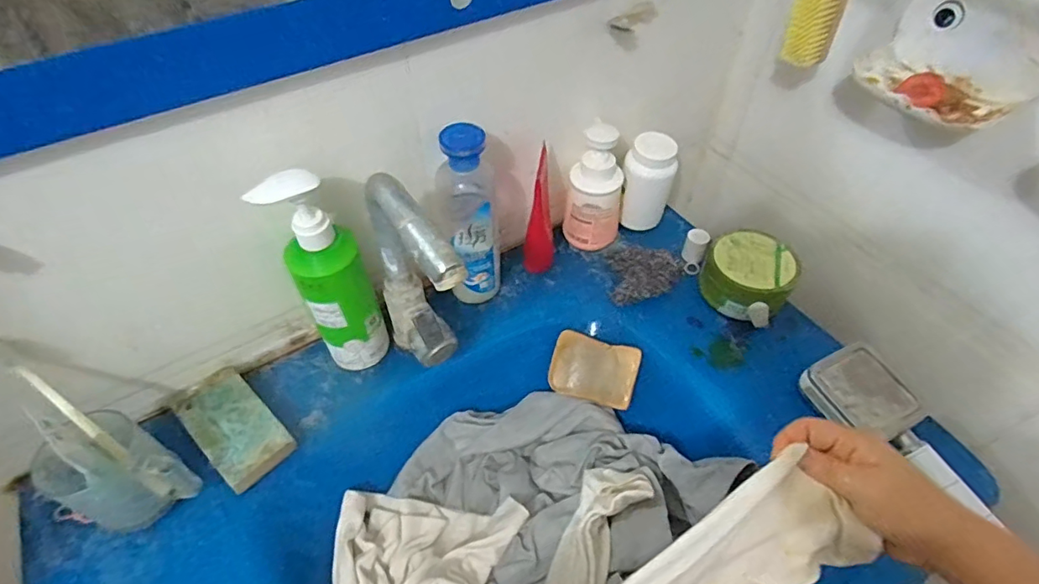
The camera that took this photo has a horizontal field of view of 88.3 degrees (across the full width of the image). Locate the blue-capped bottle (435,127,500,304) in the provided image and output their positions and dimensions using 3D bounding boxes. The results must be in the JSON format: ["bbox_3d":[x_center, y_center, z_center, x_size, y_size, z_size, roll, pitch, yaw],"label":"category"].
[{"bbox_3d":[-0.054,-0.075,0.580,0.062,0.217,0.047,-5,51,-4],"label":"blue-capped bottle"}]

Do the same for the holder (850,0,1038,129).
[{"bbox_3d":[0.389,-0.204,0.470,0.082,0.083,0.167,-26,55,-20],"label":"holder"}]

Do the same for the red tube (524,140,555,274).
[{"bbox_3d":[0.025,-0.092,0.645,0.040,0.151,0.050,3,51,2],"label":"red tube"}]

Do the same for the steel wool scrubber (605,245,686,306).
[{"bbox_3d":[0.157,-0.018,0.677,0.098,0.039,0.082,5,51,5],"label":"steel wool scrubber"}]

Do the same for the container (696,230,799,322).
[{"bbox_3d":[0.276,-0.016,0.654,0.100,0.074,0.100,0,51,0],"label":"container"}]

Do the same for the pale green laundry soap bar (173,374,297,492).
[{"bbox_3d":[-0.288,0.138,0.545,0.122,0.027,0.066,36,59,26],"label":"pale green laundry soap bar"}]

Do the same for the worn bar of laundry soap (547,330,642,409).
[{"bbox_3d":[0.088,0.093,0.642,0.105,0.017,0.075,13,84,25],"label":"worn bar of laundry soap"}]

